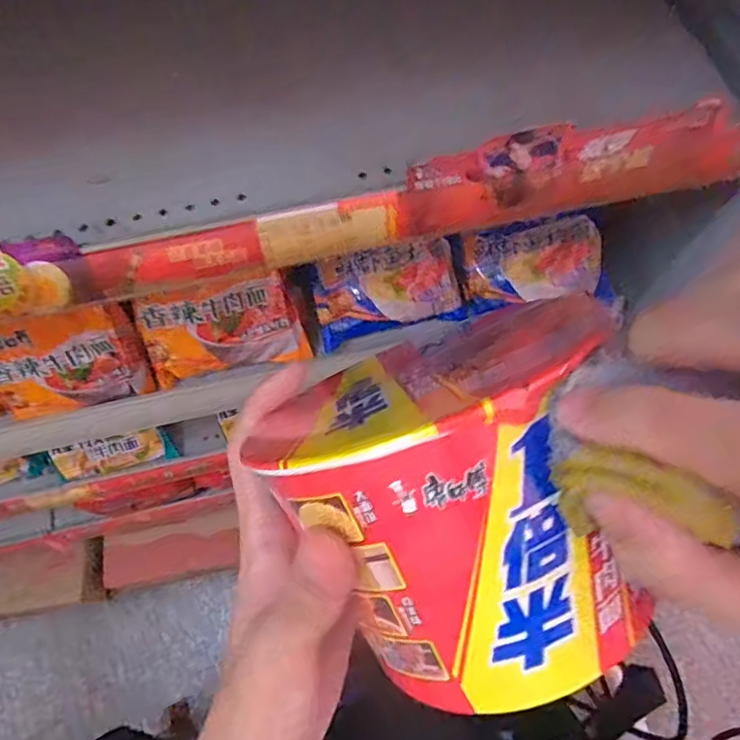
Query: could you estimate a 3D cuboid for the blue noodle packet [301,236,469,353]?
[{"bbox_3d":[0.017,-0.085,0.566,0.149,0.040,0.089,-13,110,-1],"label":"blue noodle packet"}]

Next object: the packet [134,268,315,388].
[{"bbox_3d":[-0.145,-0.042,0.541,0.147,0.096,0.036,-17,26,-13],"label":"packet"}]

